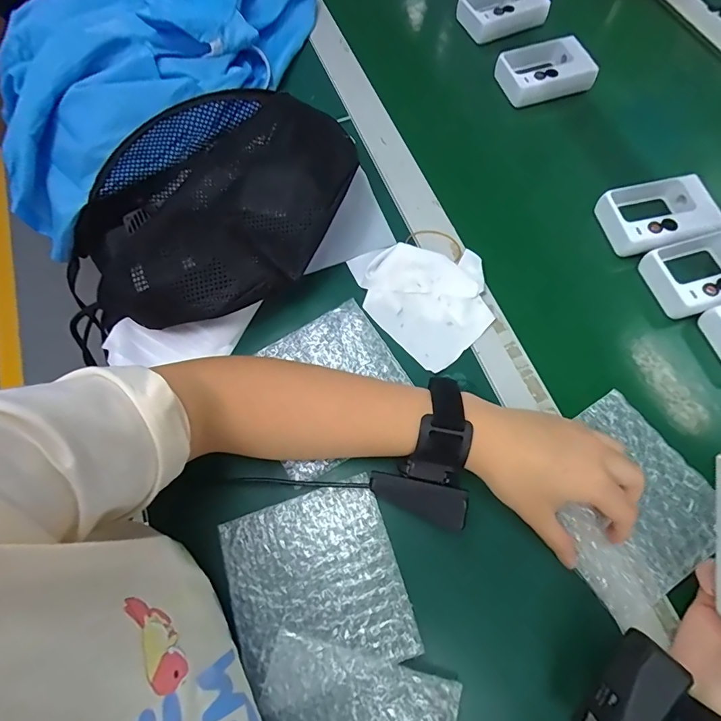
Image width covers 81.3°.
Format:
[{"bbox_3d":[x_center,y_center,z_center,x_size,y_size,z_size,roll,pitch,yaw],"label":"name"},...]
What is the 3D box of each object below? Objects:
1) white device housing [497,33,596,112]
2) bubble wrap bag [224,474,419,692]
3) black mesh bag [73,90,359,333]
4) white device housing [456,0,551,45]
[{"bbox_3d":[0.209,-0.337,0.484,0.099,0.031,0.073,-14,71,-4],"label":"white device housing"},{"bbox_3d":[-0.032,0.160,0.303,0.118,0.011,0.119,-18,71,-6],"label":"bubble wrap bag"},{"bbox_3d":[-0.127,-0.133,0.381,0.298,0.085,0.172,-34,74,-11],"label":"black mesh bag"},{"bbox_3d":[0.174,-0.439,0.525,0.105,0.026,0.068,-23,72,-7],"label":"white device housing"}]

